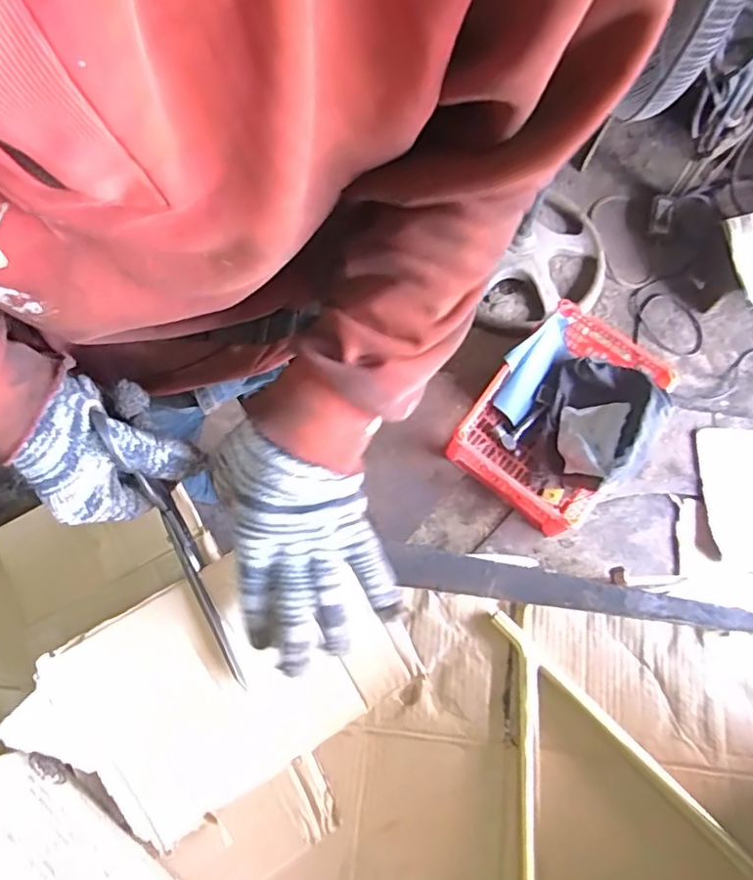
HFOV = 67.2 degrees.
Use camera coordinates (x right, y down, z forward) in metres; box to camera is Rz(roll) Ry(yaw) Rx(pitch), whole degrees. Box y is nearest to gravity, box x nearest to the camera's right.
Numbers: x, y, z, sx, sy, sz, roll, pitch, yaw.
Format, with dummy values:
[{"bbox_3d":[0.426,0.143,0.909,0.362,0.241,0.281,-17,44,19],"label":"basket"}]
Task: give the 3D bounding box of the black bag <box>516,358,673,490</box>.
[{"bbox_3d":[0.481,-0.048,1.269,0.257,0.154,0.270,38,75,11],"label":"black bag"}]

